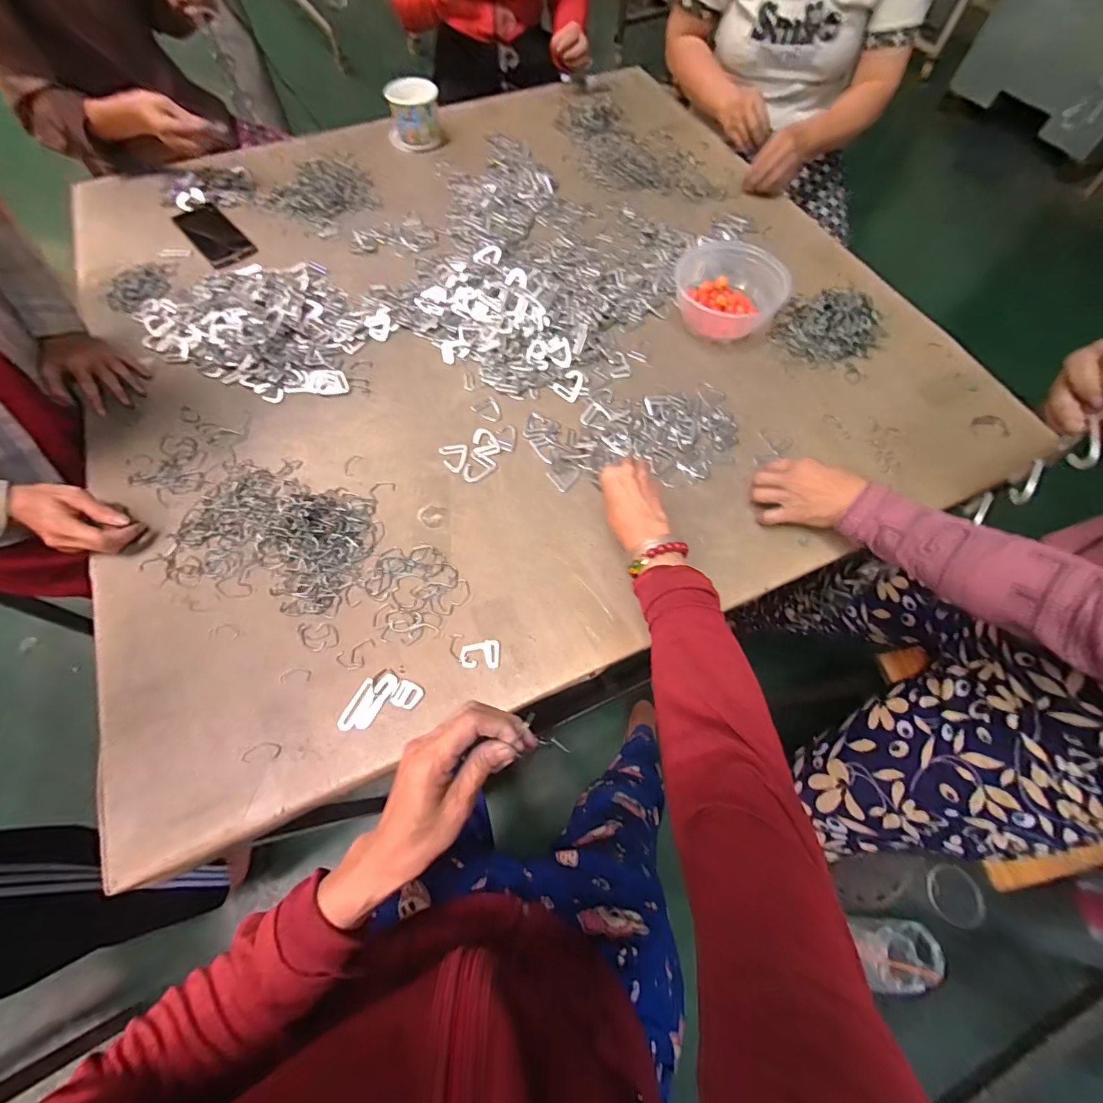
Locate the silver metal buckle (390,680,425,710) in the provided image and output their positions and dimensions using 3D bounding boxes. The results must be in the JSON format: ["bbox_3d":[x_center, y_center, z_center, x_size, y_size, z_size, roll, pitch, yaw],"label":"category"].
[{"bbox_3d":[-0.152,0.151,0.492,0.029,0.004,0.025,21,66,9],"label":"silver metal buckle"}]

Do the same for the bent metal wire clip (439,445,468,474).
[{"bbox_3d":[-0.127,-0.123,0.616,0.035,0.004,0.042,-12,65,-7],"label":"bent metal wire clip"}]

